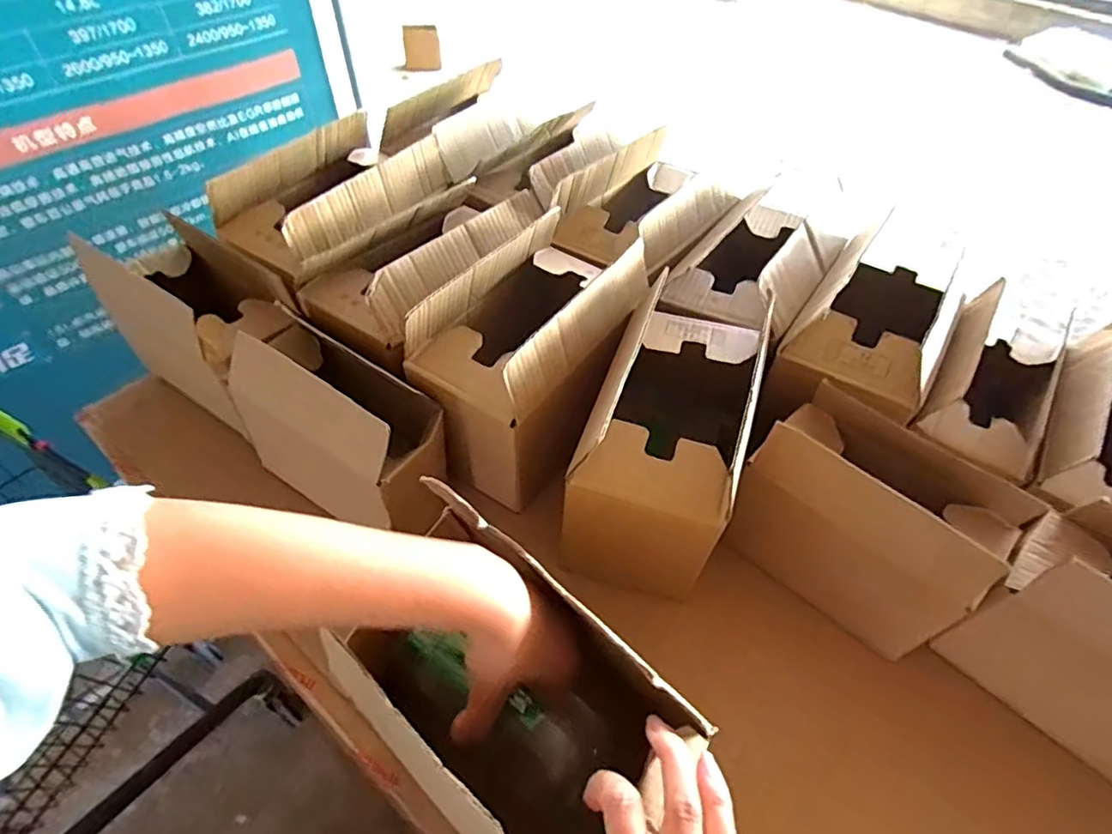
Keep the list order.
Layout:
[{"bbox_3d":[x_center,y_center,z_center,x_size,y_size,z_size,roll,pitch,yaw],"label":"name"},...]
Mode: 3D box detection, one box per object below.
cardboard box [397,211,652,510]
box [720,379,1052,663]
[{"bbox_3d":[-0.028,-0.062,0.598,0.135,0.186,0.232,32,58,20],"label":"cardboard box"},{"bbox_3d":[0.269,0.090,0.513,0.198,0.126,0.129,35,59,21],"label":"box"}]

